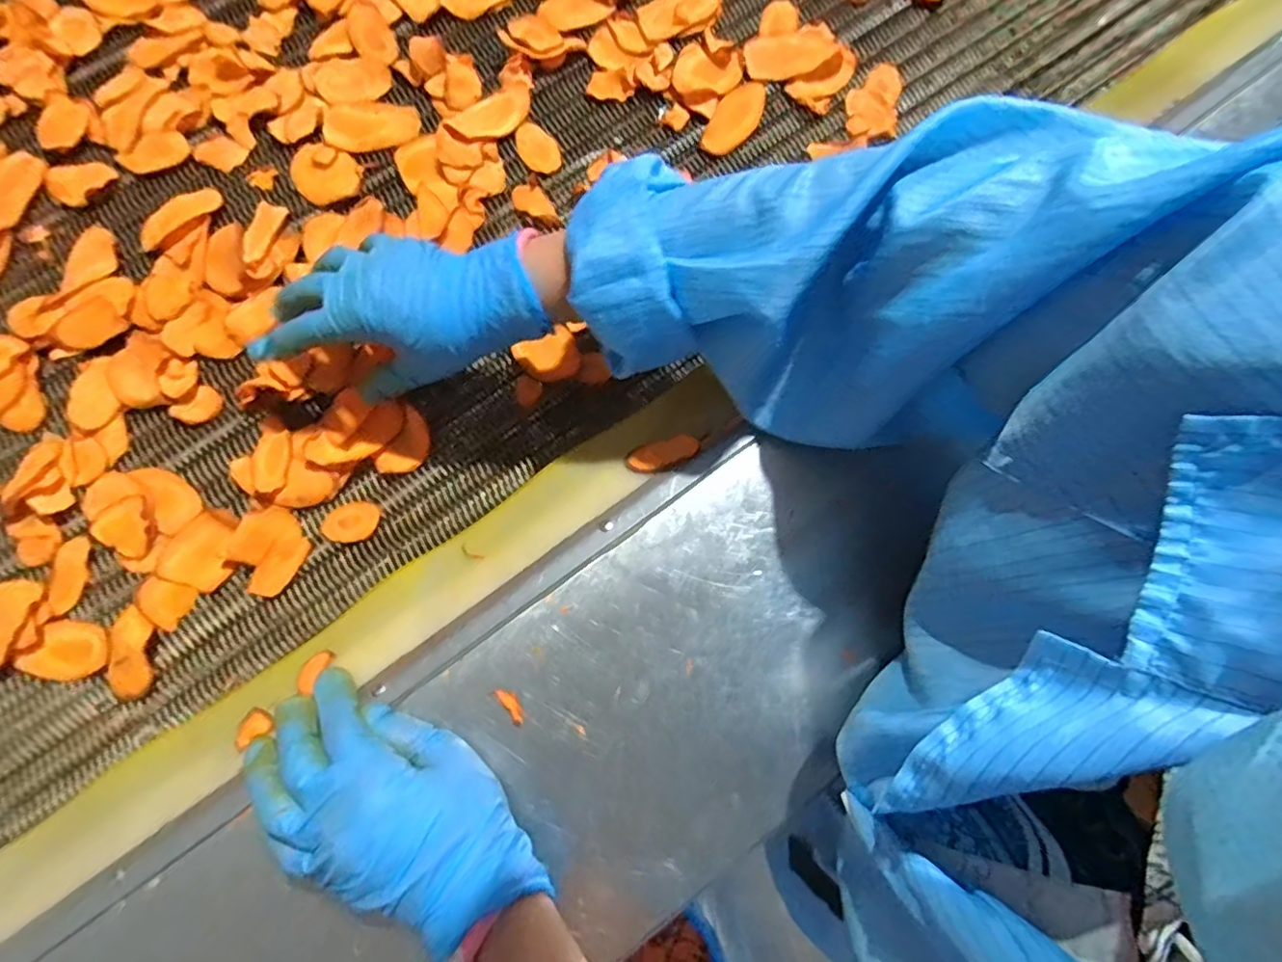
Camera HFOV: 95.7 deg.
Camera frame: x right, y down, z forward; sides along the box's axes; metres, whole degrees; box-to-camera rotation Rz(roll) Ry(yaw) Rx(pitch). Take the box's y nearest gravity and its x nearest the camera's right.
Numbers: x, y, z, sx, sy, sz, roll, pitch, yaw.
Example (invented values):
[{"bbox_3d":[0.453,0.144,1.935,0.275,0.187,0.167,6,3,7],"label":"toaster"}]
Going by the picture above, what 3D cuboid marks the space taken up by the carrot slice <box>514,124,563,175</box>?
[{"bbox_3d":[-0.084,-0.270,0.472,0.030,0.004,0.049,-34,79,-8],"label":"carrot slice"}]

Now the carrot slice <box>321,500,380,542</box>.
[{"bbox_3d":[-0.201,0.028,0.402,0.037,0.006,0.027,-4,77,-2],"label":"carrot slice"}]

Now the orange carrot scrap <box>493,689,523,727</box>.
[{"bbox_3d":[-0.074,0.128,0.331,0.009,0.004,0.024,-37,80,-9],"label":"orange carrot scrap"}]

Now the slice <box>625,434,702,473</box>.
[{"bbox_3d":[0.014,-0.018,0.377,0.047,0.004,0.023,-23,52,9],"label":"slice"}]

